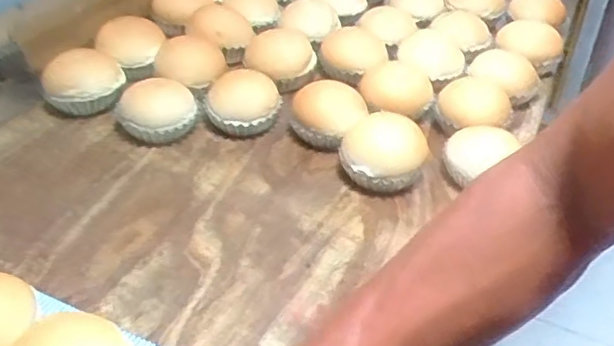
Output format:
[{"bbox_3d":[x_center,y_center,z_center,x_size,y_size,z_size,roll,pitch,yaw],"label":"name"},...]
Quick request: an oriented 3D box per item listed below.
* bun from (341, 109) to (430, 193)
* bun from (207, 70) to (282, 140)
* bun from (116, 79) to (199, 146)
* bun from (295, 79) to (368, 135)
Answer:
[{"bbox_3d":[0.089,-0.023,0.741,0.093,0.051,0.103,9,39,8],"label":"bun"},{"bbox_3d":[-0.080,-0.087,0.791,0.092,0.052,0.082,4,39,2],"label":"bun"},{"bbox_3d":[-0.183,-0.073,0.781,0.096,0.056,0.087,0,39,-3],"label":"bun"},{"bbox_3d":[0.027,-0.068,0.777,0.088,0.062,0.067,3,39,0],"label":"bun"}]

